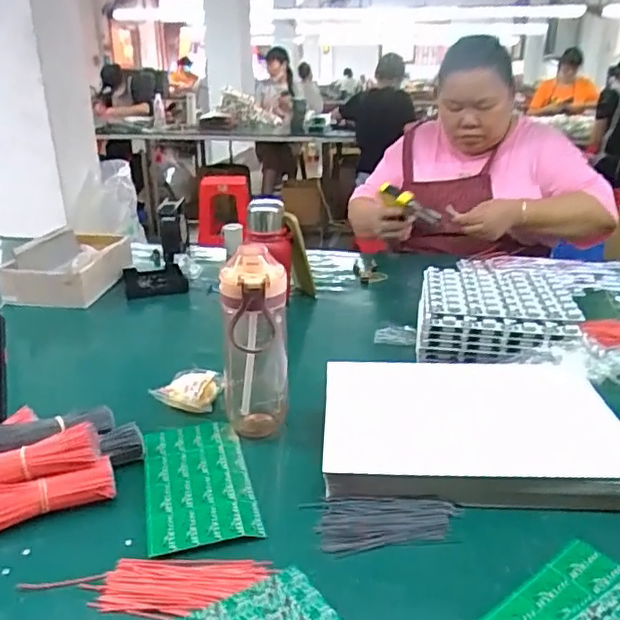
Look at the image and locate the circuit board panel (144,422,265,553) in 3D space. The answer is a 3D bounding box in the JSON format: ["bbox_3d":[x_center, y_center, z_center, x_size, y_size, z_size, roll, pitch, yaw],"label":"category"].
[{"bbox_3d":[-0.115,0.175,0.604,0.104,0.012,0.183,-7,24,-13],"label":"circuit board panel"}]

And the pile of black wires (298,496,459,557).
[{"bbox_3d":[0.071,0.201,0.545,0.136,0.012,0.062,1,23,3],"label":"pile of black wires"}]

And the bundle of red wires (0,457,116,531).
[{"bbox_3d":[-0.253,0.180,0.567,0.120,0.038,0.026,-14,27,-27],"label":"bundle of red wires"}]

